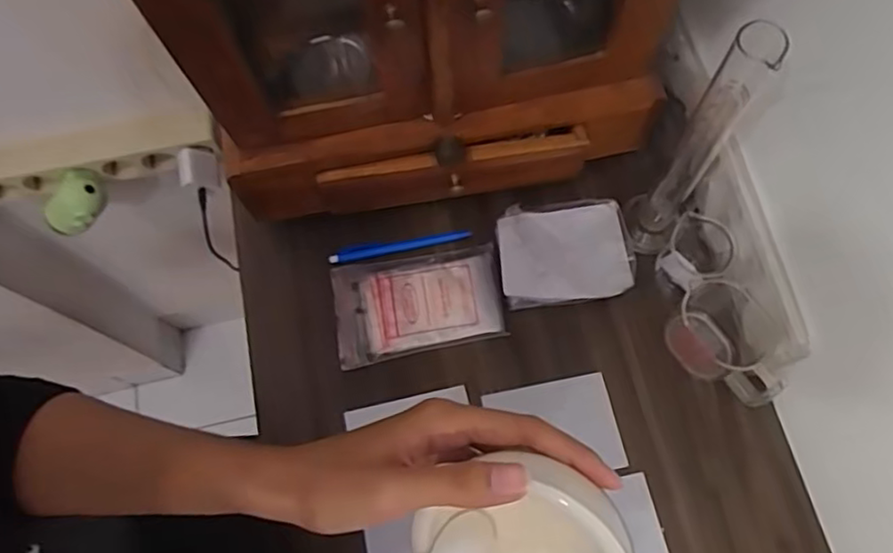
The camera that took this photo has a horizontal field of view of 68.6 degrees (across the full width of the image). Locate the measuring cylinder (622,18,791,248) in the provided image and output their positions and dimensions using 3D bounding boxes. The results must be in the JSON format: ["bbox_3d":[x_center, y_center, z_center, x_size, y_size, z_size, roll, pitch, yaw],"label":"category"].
[{"bbox_3d":[0.193,-0.103,0.513,0.046,0.283,0.066,28,73,12],"label":"measuring cylinder"}]

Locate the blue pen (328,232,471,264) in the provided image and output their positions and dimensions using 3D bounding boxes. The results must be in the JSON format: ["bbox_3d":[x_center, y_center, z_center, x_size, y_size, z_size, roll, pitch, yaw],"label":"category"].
[{"bbox_3d":[-0.046,-0.029,0.640,0.135,0.010,0.013,-9,70,-1],"label":"blue pen"}]

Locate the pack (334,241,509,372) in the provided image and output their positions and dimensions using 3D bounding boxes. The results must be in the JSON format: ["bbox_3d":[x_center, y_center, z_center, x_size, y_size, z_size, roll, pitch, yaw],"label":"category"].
[{"bbox_3d":[-0.028,0.023,0.609,0.155,0.016,0.096,-8,70,0],"label":"pack"}]

